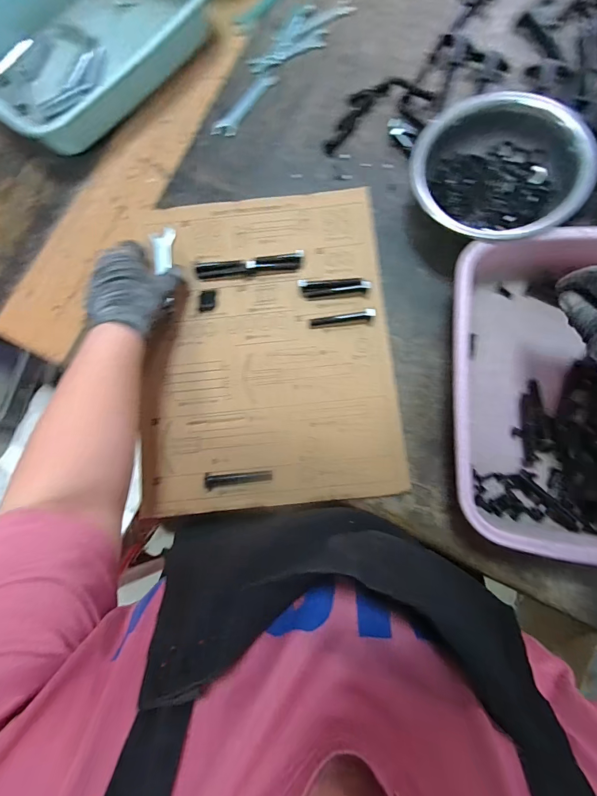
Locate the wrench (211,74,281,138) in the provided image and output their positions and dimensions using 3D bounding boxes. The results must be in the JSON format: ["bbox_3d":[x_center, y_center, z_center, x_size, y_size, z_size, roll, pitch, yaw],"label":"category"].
[{"bbox_3d":[-0.070,-0.393,0.474,0.027,0.004,0.114,40,85,8],"label":"wrench"}]

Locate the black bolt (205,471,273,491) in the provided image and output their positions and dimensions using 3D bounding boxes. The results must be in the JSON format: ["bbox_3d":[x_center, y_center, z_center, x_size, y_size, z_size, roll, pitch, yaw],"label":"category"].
[{"bbox_3d":[-0.066,0.090,0.390,0.073,0.012,0.016,-5,81,2],"label":"black bolt"}]

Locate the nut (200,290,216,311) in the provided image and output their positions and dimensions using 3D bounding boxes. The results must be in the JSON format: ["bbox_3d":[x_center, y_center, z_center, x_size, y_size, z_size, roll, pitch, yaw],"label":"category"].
[{"bbox_3d":[-0.111,-0.119,0.430,0.017,0.004,0.026,2,81,3],"label":"nut"}]

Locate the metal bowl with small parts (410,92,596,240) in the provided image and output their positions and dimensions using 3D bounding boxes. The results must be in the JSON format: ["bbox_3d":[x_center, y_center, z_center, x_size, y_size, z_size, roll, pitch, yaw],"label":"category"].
[{"bbox_3d":[0.213,-0.248,0.395,0.169,0.079,0.162,0,81,3],"label":"metal bowl with small parts"}]

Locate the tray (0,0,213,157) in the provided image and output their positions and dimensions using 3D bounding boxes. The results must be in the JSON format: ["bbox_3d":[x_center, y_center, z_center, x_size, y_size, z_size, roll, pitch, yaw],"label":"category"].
[{"bbox_3d":[-0.274,-0.474,0.459,0.310,0.071,0.205,-44,82,-4],"label":"tray"}]

